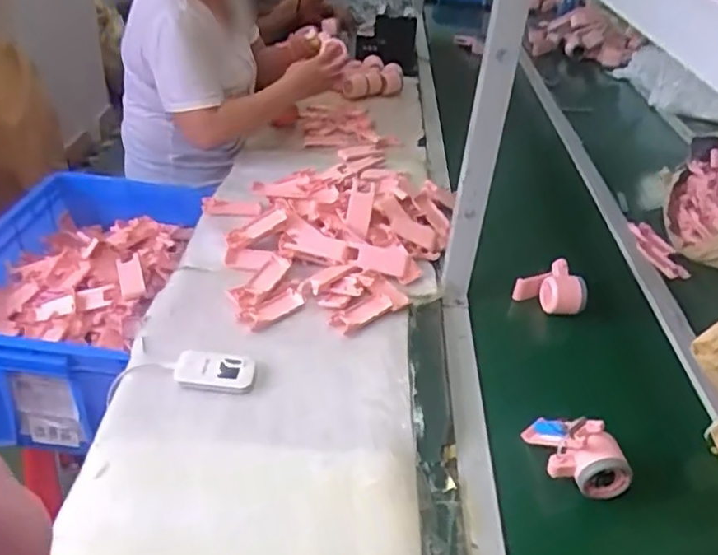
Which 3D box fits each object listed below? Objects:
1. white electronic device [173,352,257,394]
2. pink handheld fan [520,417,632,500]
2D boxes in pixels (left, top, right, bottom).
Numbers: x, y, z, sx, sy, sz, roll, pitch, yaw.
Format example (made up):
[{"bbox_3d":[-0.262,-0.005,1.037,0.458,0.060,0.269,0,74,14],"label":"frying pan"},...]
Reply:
[{"bbox_3d":[-0.179,0.115,0.813,0.098,0.016,0.058,3,35,-4],"label":"white electronic device"},{"bbox_3d":[0.240,0.195,0.738,0.057,0.066,0.122,-21,43,-34],"label":"pink handheld fan"}]

